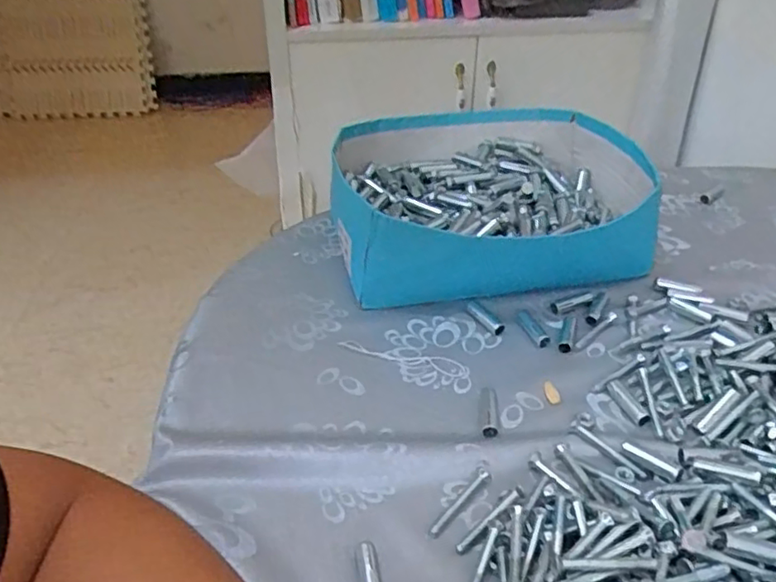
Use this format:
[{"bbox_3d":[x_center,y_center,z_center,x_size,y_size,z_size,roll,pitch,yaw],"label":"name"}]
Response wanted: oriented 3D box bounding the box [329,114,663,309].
[{"bbox_3d":[0.103,-0.091,0.636,0.309,0.089,0.248,-9,37,-12],"label":"box"}]

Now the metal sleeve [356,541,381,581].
[{"bbox_3d":[-0.010,0.160,0.356,0.011,0.012,0.040,-7,36,-9],"label":"metal sleeve"}]

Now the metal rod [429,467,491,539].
[{"bbox_3d":[0.046,0.132,0.400,0.009,0.004,0.060,26,43,32],"label":"metal rod"}]

